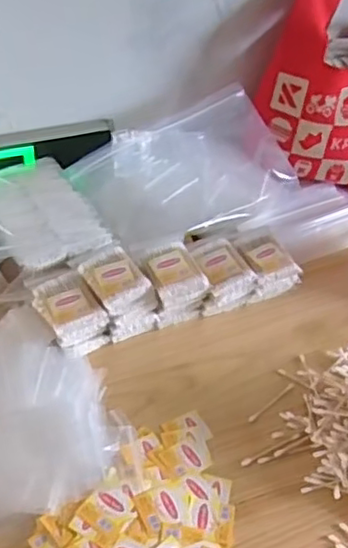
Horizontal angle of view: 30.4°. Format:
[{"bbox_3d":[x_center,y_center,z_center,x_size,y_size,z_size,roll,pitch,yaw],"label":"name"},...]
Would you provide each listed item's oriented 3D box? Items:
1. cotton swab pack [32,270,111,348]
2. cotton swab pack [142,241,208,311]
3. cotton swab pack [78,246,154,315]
[{"bbox_3d":[-0.118,0.037,0.713,0.061,0.042,0.081,-23,48,-27],"label":"cotton swab pack"},{"bbox_3d":[-0.001,-0.002,0.729,0.057,0.028,0.073,-15,45,-20],"label":"cotton swab pack"},{"bbox_3d":[-0.066,0.007,0.716,0.060,0.031,0.070,-21,47,-25],"label":"cotton swab pack"}]

